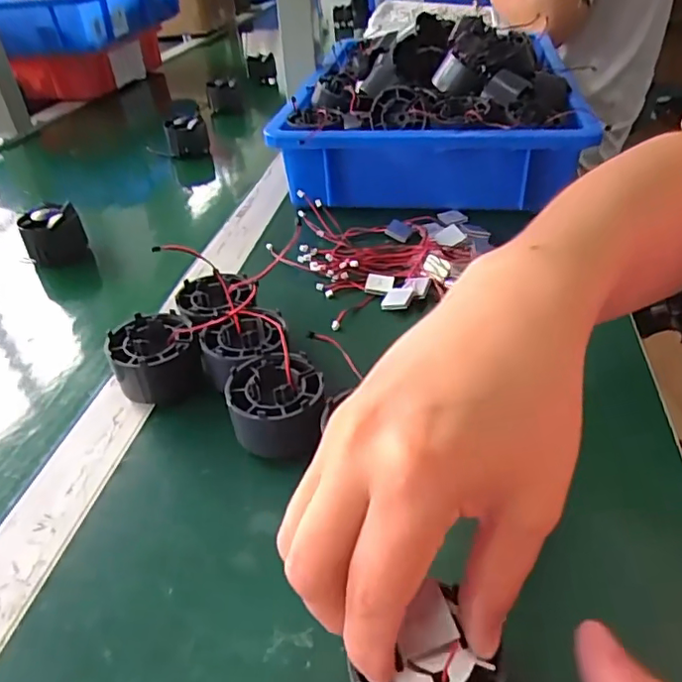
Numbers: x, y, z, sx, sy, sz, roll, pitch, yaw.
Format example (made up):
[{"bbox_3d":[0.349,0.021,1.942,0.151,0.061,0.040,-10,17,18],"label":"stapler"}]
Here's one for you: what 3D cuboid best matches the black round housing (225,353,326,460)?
[{"bbox_3d":[-0.035,0.037,0.315,0.050,0.040,0.050,-3,37,2],"label":"black round housing"}]

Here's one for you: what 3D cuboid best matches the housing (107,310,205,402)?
[{"bbox_3d":[-0.113,0.012,0.354,0.049,0.042,0.046,-3,37,2],"label":"housing"}]

